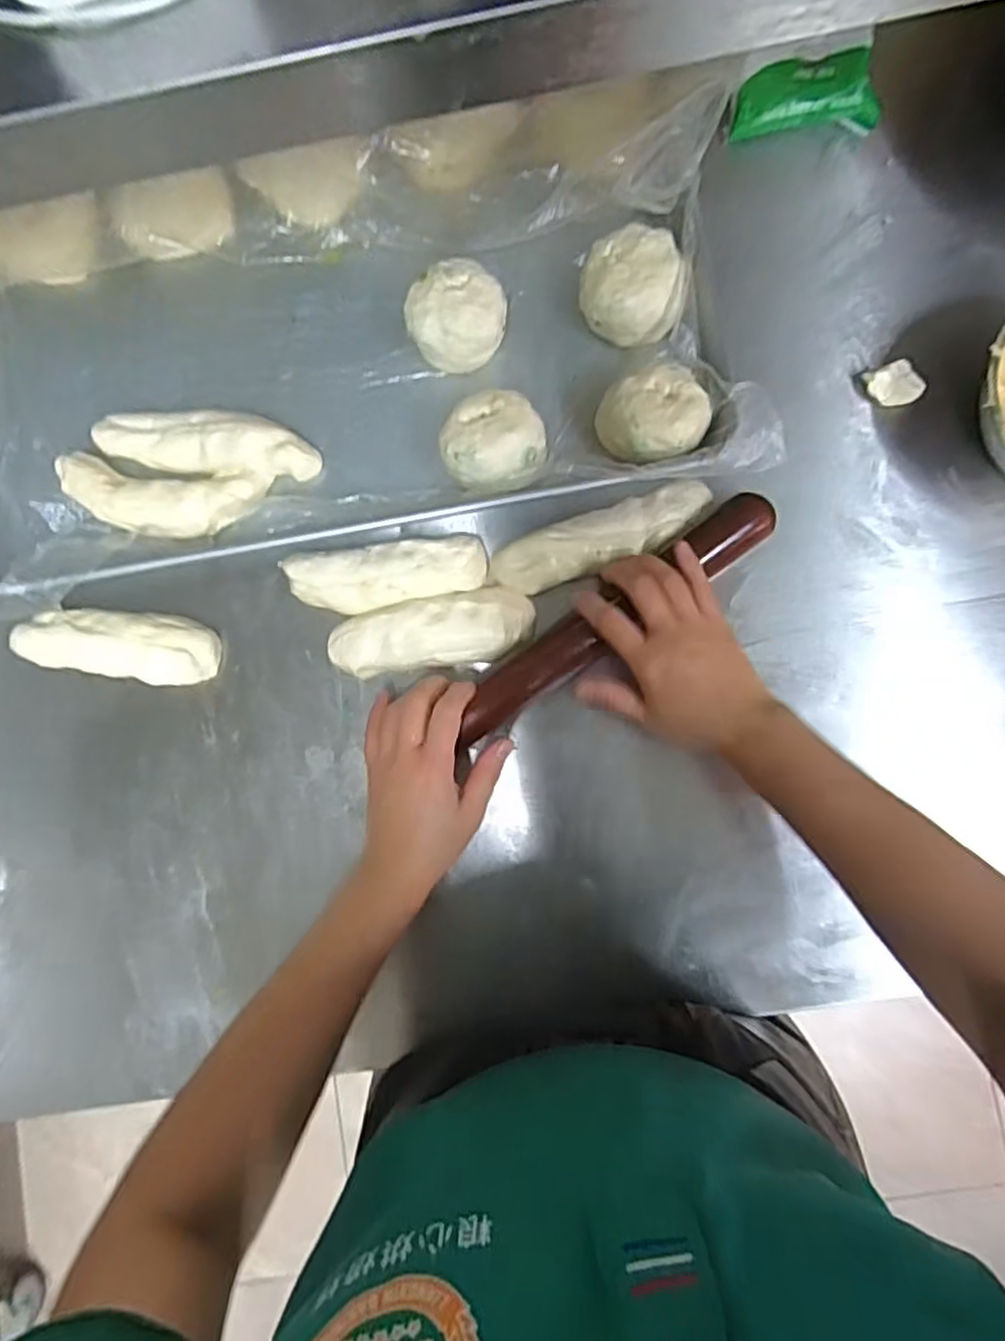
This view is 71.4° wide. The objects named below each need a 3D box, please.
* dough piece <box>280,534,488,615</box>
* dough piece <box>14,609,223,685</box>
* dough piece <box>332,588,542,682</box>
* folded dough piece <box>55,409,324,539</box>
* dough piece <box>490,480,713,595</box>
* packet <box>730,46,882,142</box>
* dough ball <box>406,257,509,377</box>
[{"bbox_3d":[-0.088,-0.072,0.541,0.149,0.031,0.049,-7,84,2],"label":"dough piece"},{"bbox_3d":[-0.304,-0.022,0.548,0.159,0.028,0.054,9,85,3],"label":"dough piece"},{"bbox_3d":[-0.054,-0.028,0.538,0.154,0.032,0.053,-11,84,1],"label":"dough piece"},{"bbox_3d":[-0.252,-0.159,0.560,0.207,0.035,0.104,-5,84,2],"label":"folded dough piece"},{"bbox_3d":[0.076,-0.100,0.534,0.171,0.025,0.044,-19,84,0],"label":"dough piece"},{"bbox_3d":[0.244,-0.456,0.556,0.109,0.025,0.050,-2,117,3],"label":"packet"},{"bbox_3d":[-0.034,-0.273,0.541,0.070,0.046,0.066,0,84,2],"label":"dough ball"}]

